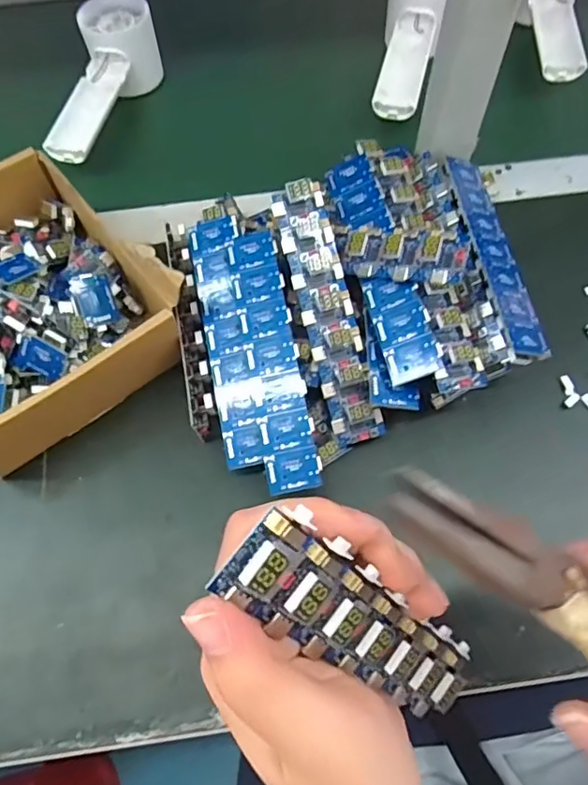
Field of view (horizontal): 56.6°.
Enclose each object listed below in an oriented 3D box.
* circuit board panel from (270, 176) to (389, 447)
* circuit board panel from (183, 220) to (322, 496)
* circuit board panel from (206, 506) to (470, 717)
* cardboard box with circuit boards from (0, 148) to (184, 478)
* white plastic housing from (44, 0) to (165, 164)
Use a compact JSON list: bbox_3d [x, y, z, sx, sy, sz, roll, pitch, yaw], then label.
[{"bbox_3d":[0.020,-0.046,0.308,0.029,0.017,0.149,-15,90,-5],"label":"circuit board panel"},{"bbox_3d":[-0.025,-0.025,0.311,0.051,0.008,0.164,-15,78,15],"label":"circuit board panel"},{"bbox_3d":[0.026,0.080,0.186,0.015,0.138,0.029,11,63,47],"label":"circuit board panel"},{"bbox_3d":[-0.166,-0.054,0.333,0.149,0.062,0.183,-36,70,-15],"label":"cardboard box with circuit boards"},{"bbox_3d":[-0.153,-0.240,0.444,0.052,0.063,0.152,11,65,5],"label":"white plastic housing"}]

